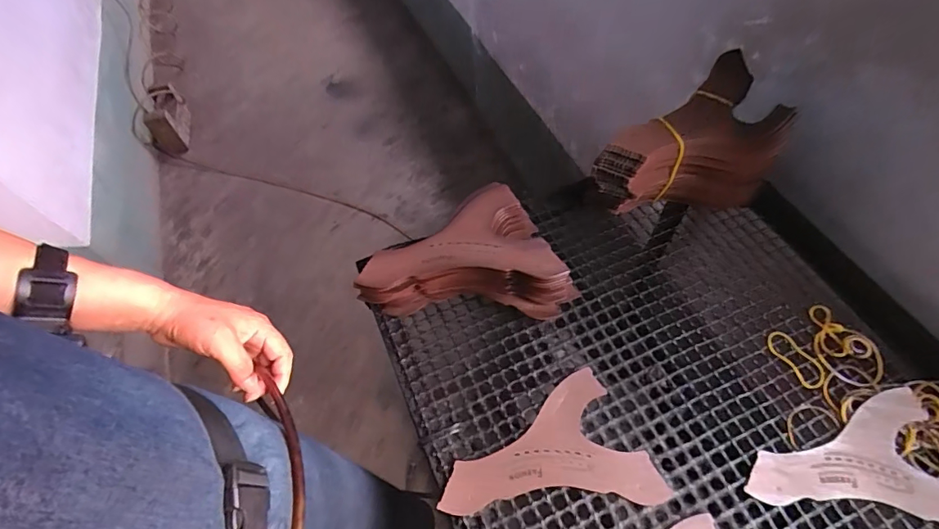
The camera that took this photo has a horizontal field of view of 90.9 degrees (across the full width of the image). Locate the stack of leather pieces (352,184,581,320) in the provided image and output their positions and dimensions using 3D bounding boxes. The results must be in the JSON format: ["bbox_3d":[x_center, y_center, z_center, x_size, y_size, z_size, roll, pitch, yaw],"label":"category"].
[{"bbox_3d":[0.005,-0.015,0.595,0.250,0.099,0.150,1,57,4],"label":"stack of leather pieces"}]

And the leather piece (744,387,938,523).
[{"bbox_3d":[0.401,0.227,0.474,0.211,0.006,0.141,-14,62,-4],"label":"leather piece"}]

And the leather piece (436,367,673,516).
[{"bbox_3d":[0.081,0.223,0.489,0.209,0.009,0.144,-26,59,-12],"label":"leather piece"}]

